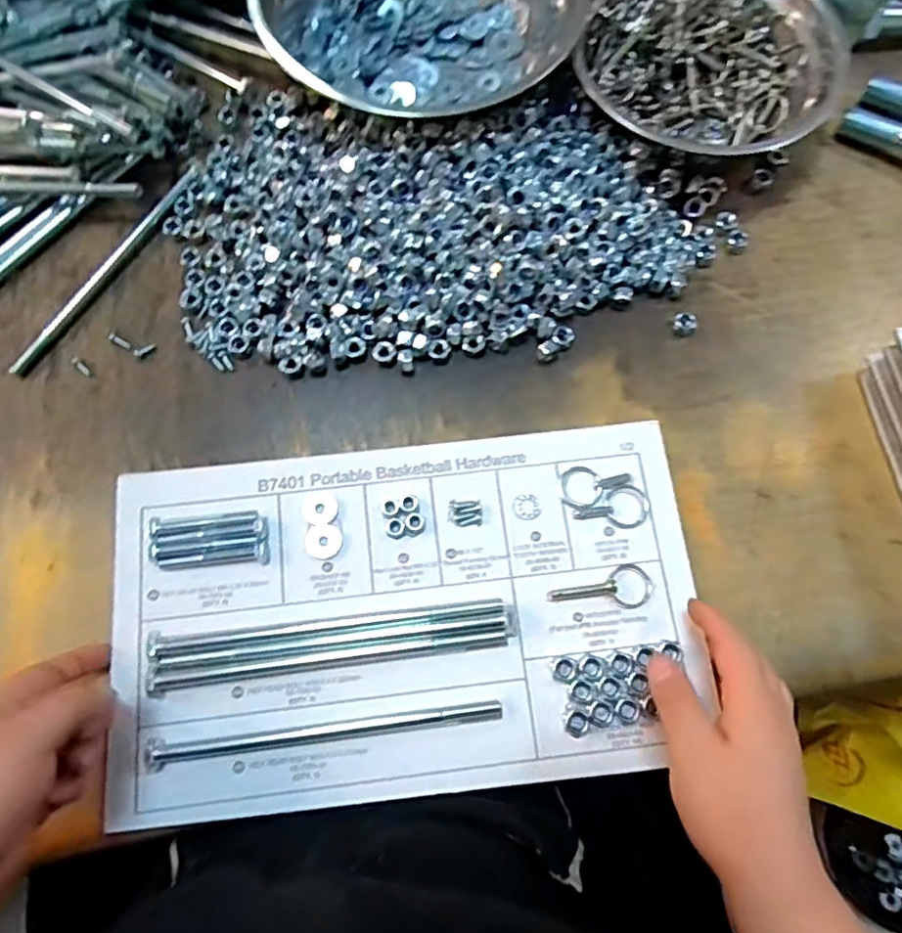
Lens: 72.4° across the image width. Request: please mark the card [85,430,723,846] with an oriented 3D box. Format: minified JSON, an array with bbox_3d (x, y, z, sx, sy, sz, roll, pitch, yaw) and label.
[{"bbox_3d":[-0.031,0.094,0.406,0.370,0.014,0.221,-5,74,-3],"label":"card"}]

